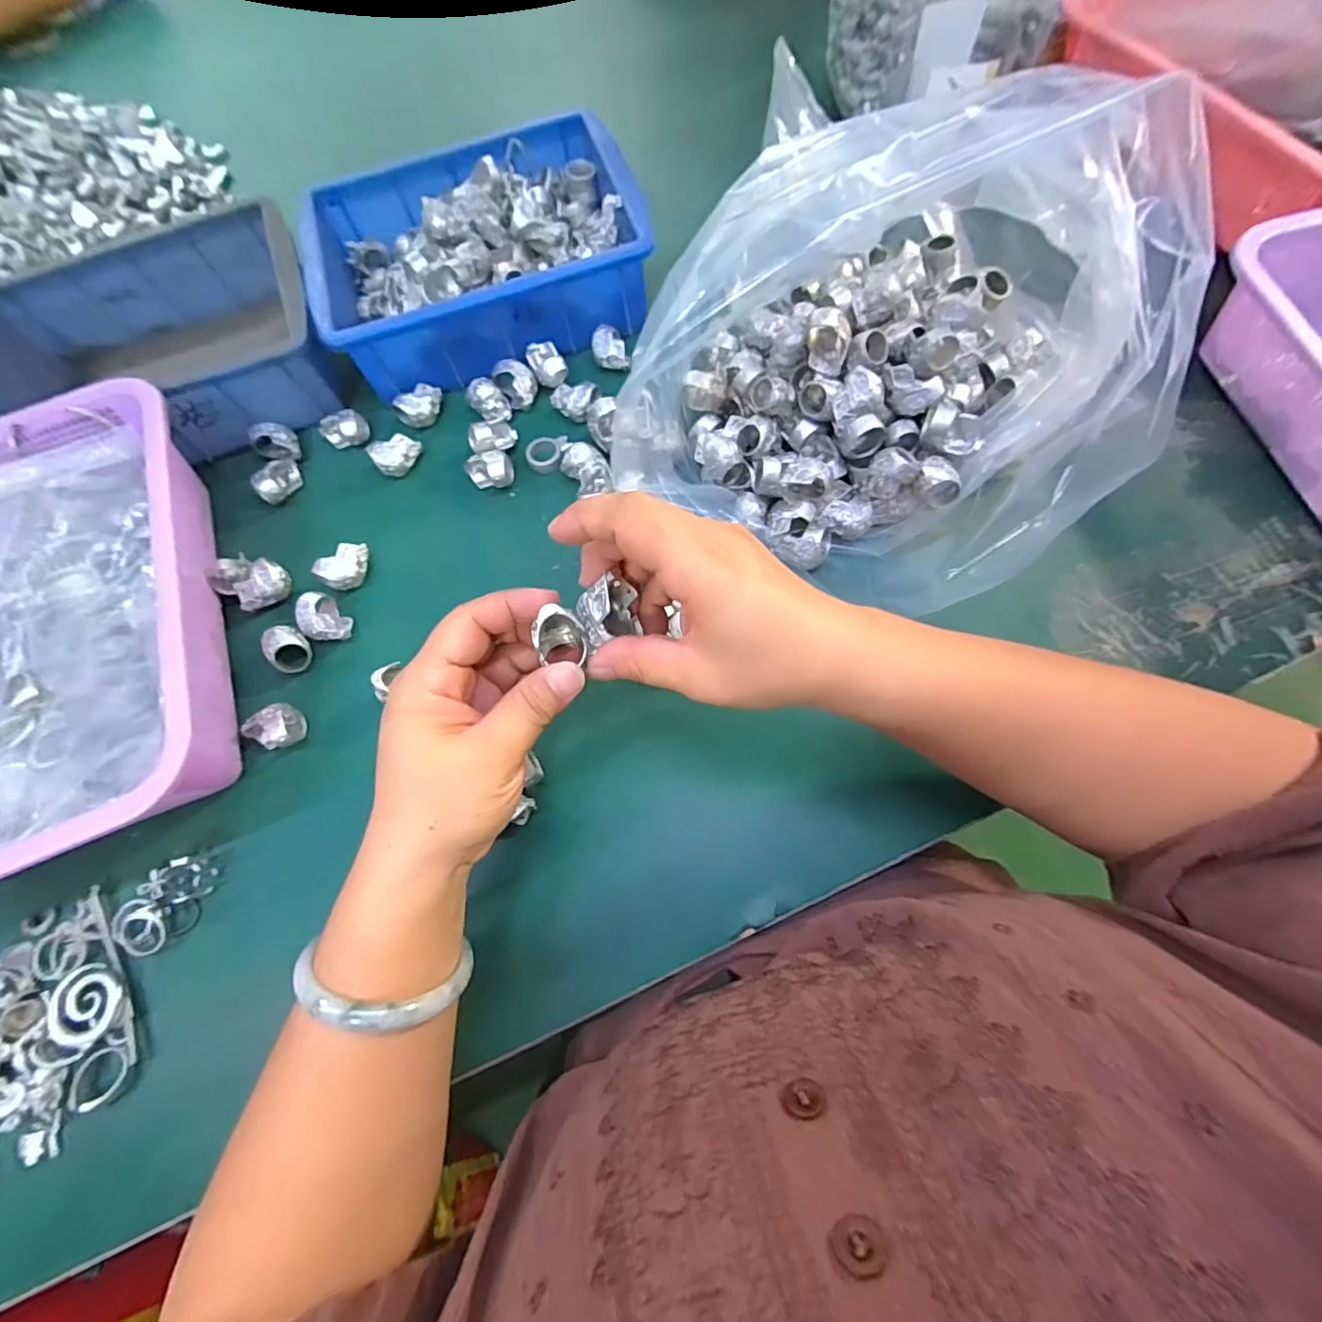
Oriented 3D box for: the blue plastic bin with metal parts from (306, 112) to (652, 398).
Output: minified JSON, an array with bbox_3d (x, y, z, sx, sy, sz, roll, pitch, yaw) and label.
[{"bbox_3d":[-0.141,-0.313,0.449,0.237,0.092,0.174,-16,70,-3],"label":"blue plastic bin with metal parts"}]

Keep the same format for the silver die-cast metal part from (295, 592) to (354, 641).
[{"bbox_3d":[-0.223,-0.027,0.375,0.032,0.026,0.026,34,75,14],"label":"silver die-cast metal part"}]

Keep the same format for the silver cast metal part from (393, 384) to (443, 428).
[{"bbox_3d":[-0.187,-0.198,0.435,0.030,0.023,0.029,-1,70,3],"label":"silver cast metal part"}]

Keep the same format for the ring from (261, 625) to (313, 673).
[{"bbox_3d":[-0.243,-0.007,0.369,0.025,0.024,0.025,-1,70,3],"label":"ring"}]

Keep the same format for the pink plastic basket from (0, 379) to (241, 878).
[{"bbox_3d":[-0.376,-0.011,0.340,0.217,0.082,0.294,-22,70,-5],"label":"pink plastic basket"}]

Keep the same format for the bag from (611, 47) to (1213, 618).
[{"bbox_3d":[0.110,-0.183,0.324,0.275,0.158,0.269,-7,70,1],"label":"bag"}]

